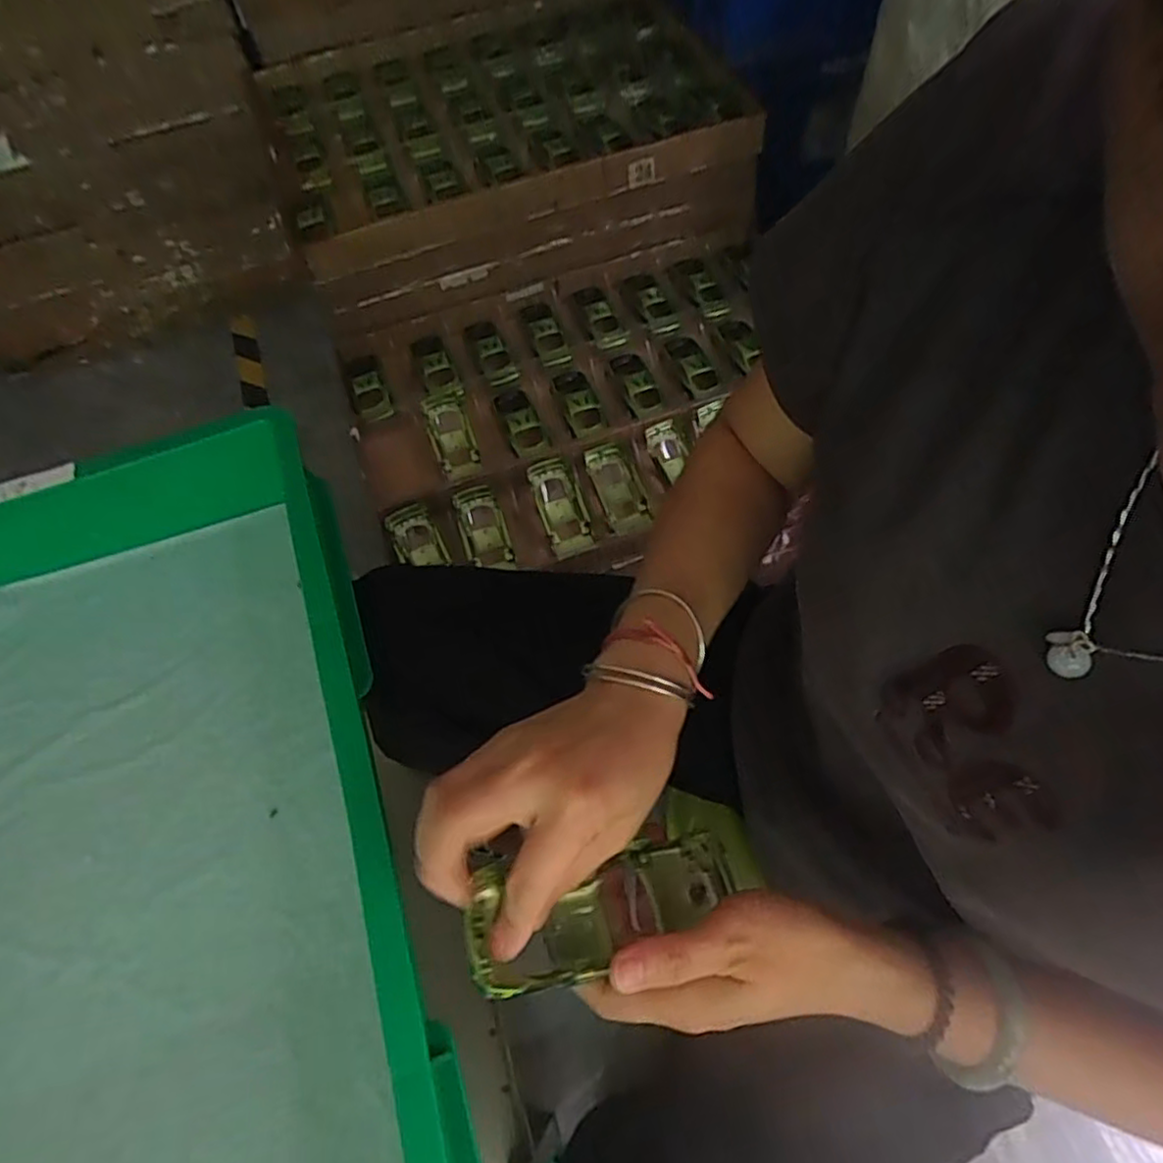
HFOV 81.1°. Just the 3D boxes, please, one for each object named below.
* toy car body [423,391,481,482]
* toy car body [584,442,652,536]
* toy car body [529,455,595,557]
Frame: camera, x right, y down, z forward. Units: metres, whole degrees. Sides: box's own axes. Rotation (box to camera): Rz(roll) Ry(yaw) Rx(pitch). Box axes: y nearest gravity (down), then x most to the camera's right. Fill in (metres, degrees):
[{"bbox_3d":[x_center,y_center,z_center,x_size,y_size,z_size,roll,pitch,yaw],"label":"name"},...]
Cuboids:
[{"bbox_3d":[-0.169,-0.192,0.885,0.055,0.027,0.123,-17,62,-5],"label":"toy car body"},{"bbox_3d":[0.047,-0.104,0.834,0.053,0.046,0.127,-17,62,-5],"label":"toy car body"},{"bbox_3d":[-0.021,-0.082,0.819,0.054,0.044,0.127,-17,62,-5],"label":"toy car body"}]

